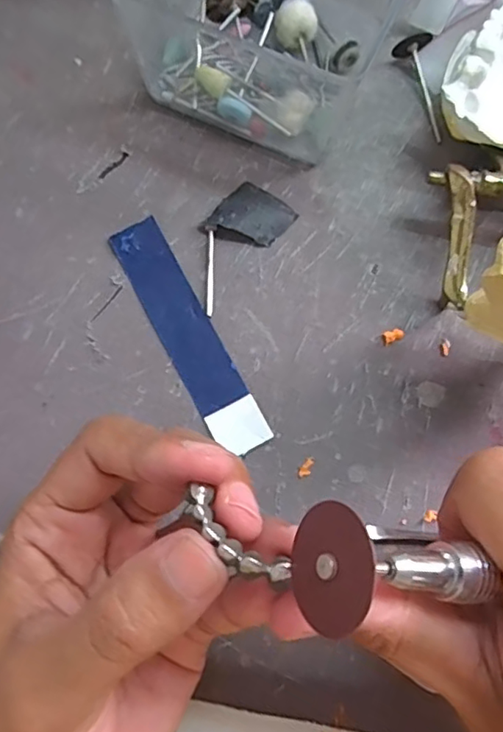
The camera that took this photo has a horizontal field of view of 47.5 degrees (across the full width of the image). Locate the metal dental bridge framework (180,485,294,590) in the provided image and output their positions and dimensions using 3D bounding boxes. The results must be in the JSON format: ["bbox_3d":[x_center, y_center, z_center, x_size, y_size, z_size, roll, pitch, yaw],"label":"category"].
[{"bbox_3d":[-0.004,0.041,0.132,0.030,0.007,0.008,37,80,17],"label":"metal dental bridge framework"}]

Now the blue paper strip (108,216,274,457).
[{"bbox_3d":[-0.025,-0.012,0.228,0.021,0.004,0.102,-28,80,-7],"label":"blue paper strip"}]

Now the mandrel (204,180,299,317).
[{"bbox_3d":[-0.008,-0.051,0.235,0.027,0.007,0.057,36,80,6],"label":"mandrel"}]

